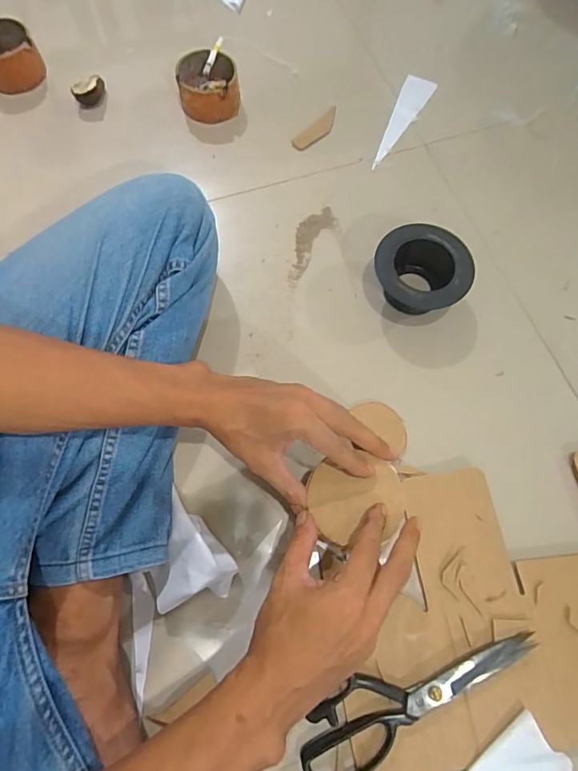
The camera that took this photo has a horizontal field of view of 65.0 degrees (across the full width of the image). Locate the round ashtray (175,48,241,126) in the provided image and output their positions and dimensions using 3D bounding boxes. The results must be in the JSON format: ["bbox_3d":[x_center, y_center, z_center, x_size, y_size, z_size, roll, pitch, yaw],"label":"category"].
[{"bbox_3d":[-0.112,-0.417,0.636,0.081,0.051,0.083,-9,70,-4],"label":"round ashtray"}]

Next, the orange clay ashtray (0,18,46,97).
[{"bbox_3d":[-0.401,-0.464,0.646,0.081,0.053,0.087,-28,72,-11],"label":"orange clay ashtray"}]

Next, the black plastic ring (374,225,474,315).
[{"bbox_3d":[0.152,-0.126,0.527,0.103,0.060,0.097,0,70,-1],"label":"black plastic ring"}]

